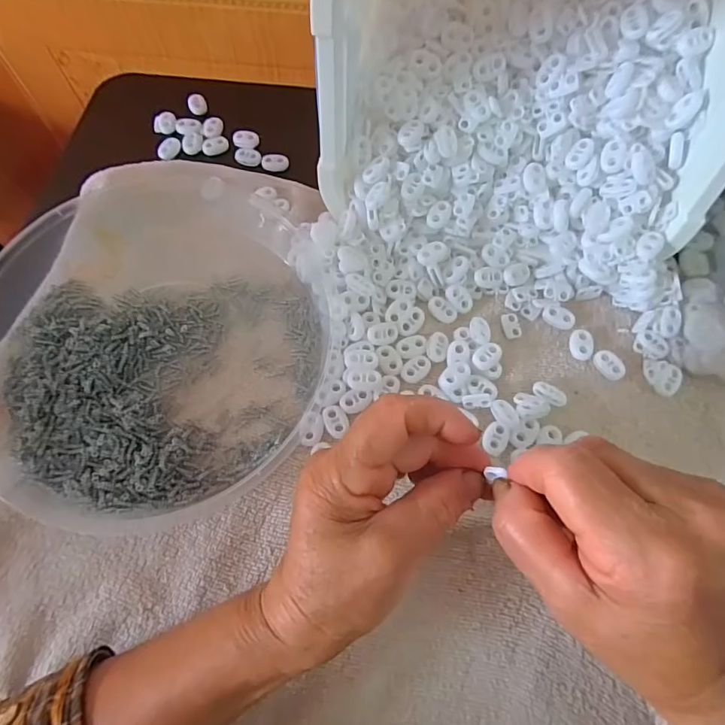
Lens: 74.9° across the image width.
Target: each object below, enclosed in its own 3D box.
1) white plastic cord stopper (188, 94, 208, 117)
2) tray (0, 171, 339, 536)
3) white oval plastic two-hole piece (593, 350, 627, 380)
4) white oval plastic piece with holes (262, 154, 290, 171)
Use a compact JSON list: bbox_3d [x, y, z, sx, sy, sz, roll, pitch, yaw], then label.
[{"bbox_3d":[-0.149,-0.232,0.427,0.016,0.010,0.016,-17,68,-6],"label":"white plastic cord stopper"},{"bbox_3d":[-0.134,-0.026,0.315,0.226,0.033,0.257,20,69,8],"label":"tray"},{"bbox_3d":[0.167,0.002,0.319,0.016,0.006,0.021,-37,72,-14],"label":"white oval plastic two-hole piece"},{"bbox_3d":[-0.073,-0.167,0.396,0.022,0.006,0.012,-4,68,-1],"label":"white oval plastic piece with holes"}]

